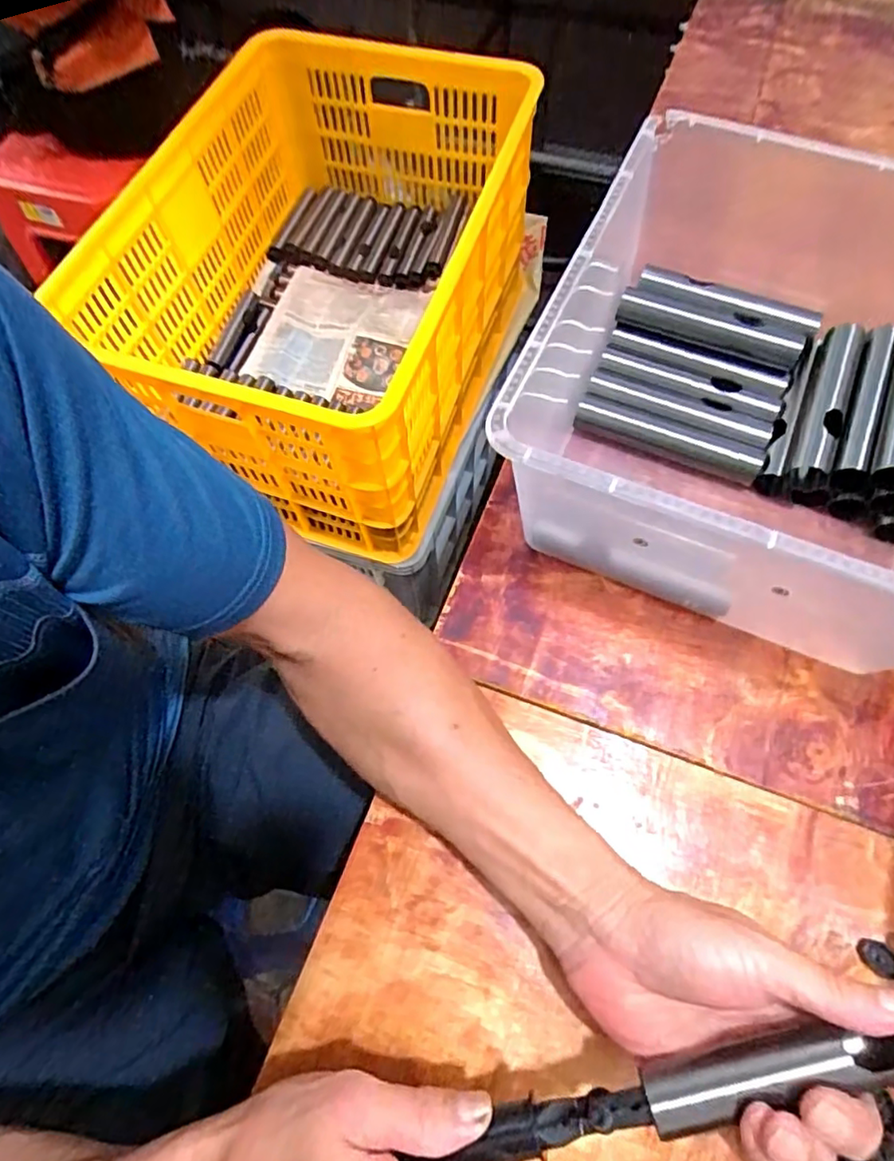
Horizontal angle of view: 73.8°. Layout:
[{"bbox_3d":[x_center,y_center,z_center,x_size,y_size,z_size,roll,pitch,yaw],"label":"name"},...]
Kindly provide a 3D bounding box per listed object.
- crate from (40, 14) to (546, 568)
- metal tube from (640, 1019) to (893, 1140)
[{"bbox_3d":[-0.154,-0.406,0.827,0.428,0.339,0.625,18,68,10],"label":"crate"},{"bbox_3d":[0.153,0.206,0.250,0.138,0.016,0.023,-15,65,3],"label":"metal tube"}]

